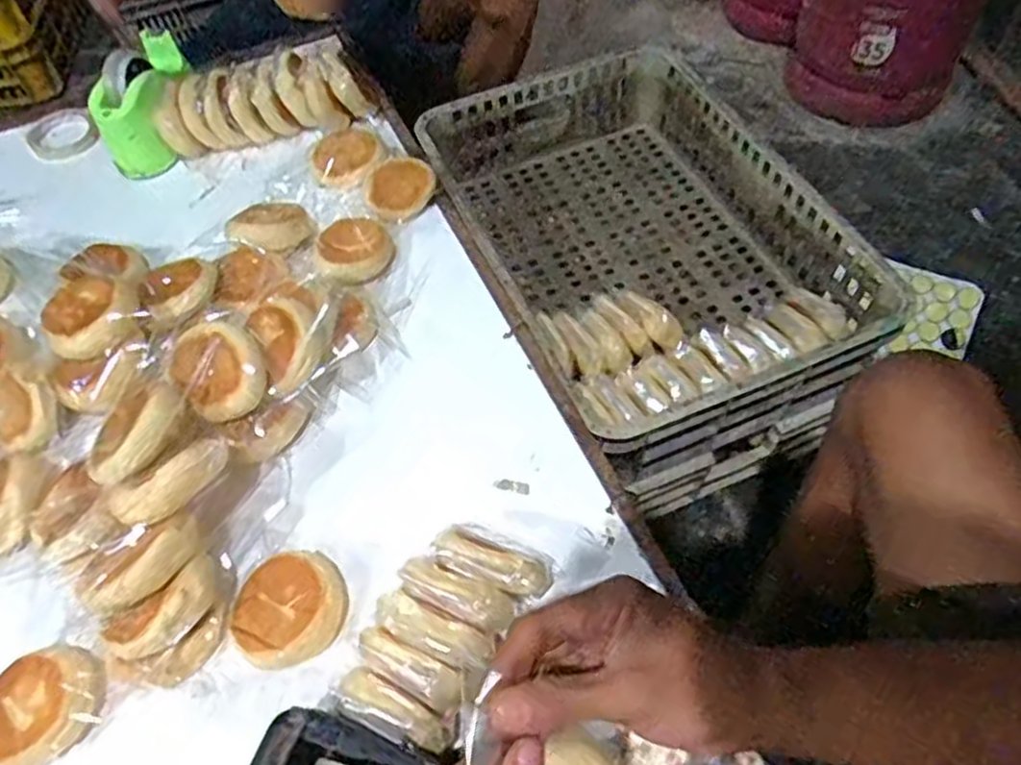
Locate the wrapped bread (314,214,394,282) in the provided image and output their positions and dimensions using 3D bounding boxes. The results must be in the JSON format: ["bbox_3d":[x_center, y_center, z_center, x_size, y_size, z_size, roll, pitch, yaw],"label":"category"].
[{"bbox_3d":[-0.188,-0.160,0.867,0.085,0.030,0.096,-24,59,-12],"label":"wrapped bread"}]

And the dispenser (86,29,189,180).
[{"bbox_3d":[-0.509,-0.404,1.027,0.095,0.131,0.199,6,58,7],"label":"dispenser"}]

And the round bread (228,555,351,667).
[{"bbox_3d":[-0.191,0.200,0.629,0.095,0.039,0.087,-1,57,2],"label":"round bread"}]

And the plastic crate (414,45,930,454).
[{"bbox_3d":[0.164,-0.199,0.991,0.436,0.152,0.623,-22,57,-10],"label":"plastic crate"}]

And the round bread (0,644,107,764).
[{"bbox_3d":[-0.389,0.266,0.596,0.104,0.041,0.087,-36,62,-19],"label":"round bread"}]

